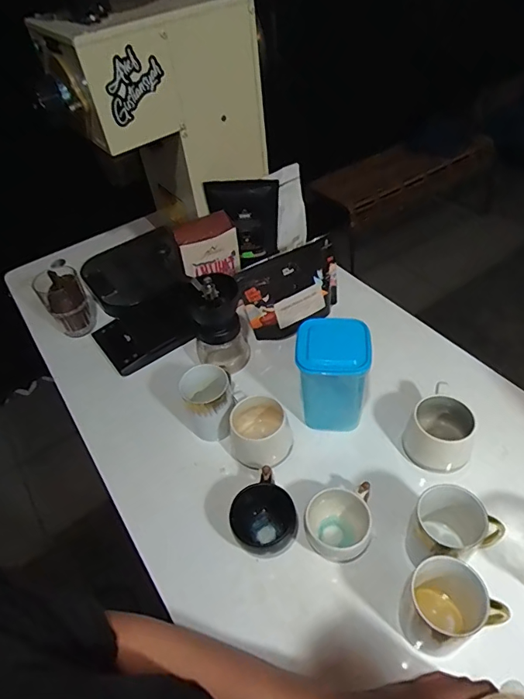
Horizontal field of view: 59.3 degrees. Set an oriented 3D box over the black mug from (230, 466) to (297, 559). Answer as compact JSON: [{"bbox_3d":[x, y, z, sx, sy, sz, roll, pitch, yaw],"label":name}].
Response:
[{"bbox_3d":[0.007,0.212,0.585,0.068,0.068,0.086,27,55,29],"label":"black mug"}]

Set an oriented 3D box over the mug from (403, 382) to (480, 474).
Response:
[{"bbox_3d":[0.253,0.108,0.643,0.085,0.081,0.102,21,53,25],"label":"mug"}]

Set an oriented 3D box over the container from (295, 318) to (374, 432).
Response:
[{"bbox_3d":[0.103,0.038,0.663,0.092,0.144,0.080,6,48,13],"label":"container"}]

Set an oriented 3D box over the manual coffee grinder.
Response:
[{"bbox_3d":[-0.069,-0.036,0.755,0.081,0.175,0.080,-13,46,-5],"label":"manual coffee grinder"}]

